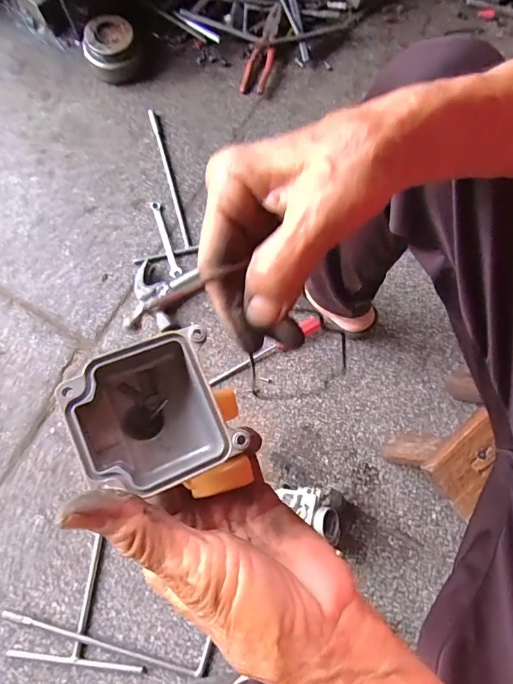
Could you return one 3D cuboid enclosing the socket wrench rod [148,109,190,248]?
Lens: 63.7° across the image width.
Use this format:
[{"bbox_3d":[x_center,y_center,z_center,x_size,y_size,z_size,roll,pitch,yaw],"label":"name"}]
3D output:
[{"bbox_3d":[-0.163,-0.309,0.765,0.012,0.012,0.294,-16,76,-5],"label":"socket wrench rod"}]

